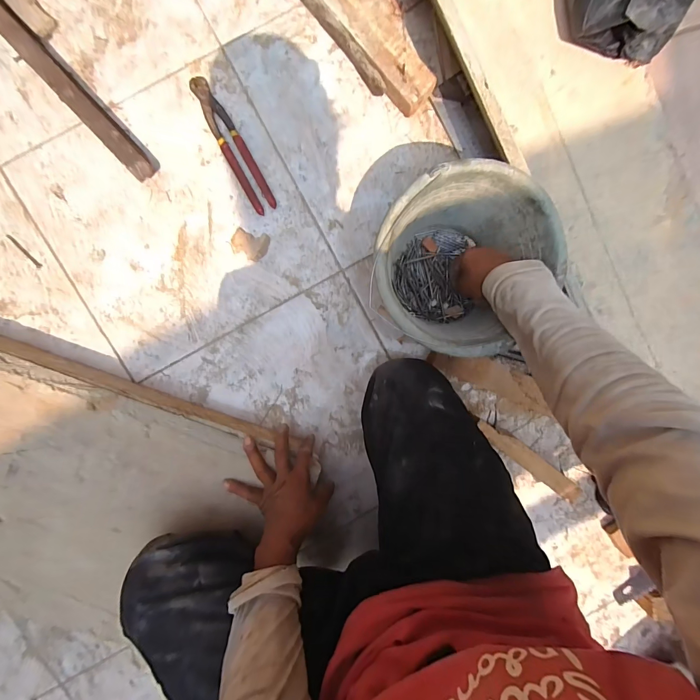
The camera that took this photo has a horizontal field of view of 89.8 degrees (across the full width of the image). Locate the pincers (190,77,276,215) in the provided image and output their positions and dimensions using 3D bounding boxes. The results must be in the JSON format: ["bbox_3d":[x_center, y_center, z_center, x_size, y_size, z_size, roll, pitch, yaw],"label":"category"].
[{"bbox_3d":[-0.190,-0.329,0.570,0.038,0.012,0.221,-29,96,0],"label":"pincers"}]

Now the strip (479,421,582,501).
[{"bbox_3d":[0.305,0.189,0.596,0.223,0.013,0.030,37,92,-6],"label":"strip"}]

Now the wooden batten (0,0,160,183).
[{"bbox_3d":[-0.537,-0.512,0.517,0.037,0.049,0.667,-43,96,1],"label":"wooden batten"}]

